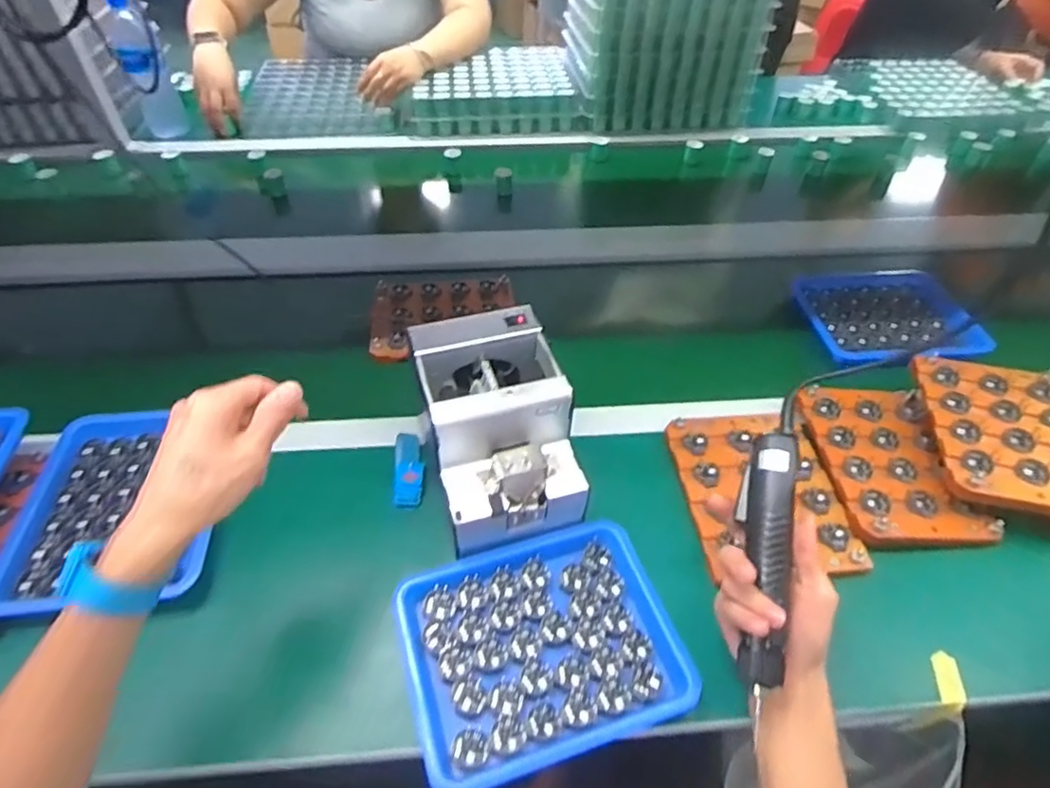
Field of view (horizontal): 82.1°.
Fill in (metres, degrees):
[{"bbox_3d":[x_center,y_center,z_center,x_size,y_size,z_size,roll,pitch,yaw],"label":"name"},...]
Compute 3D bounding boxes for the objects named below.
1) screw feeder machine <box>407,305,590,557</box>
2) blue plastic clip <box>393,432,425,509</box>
[{"bbox_3d":[-0.026,0.034,0.561,0.120,0.134,0.173,-13,48,-13],"label":"screw feeder machine"},{"bbox_3d":[-0.119,0.076,0.624,0.029,0.014,0.089,-3,46,-3],"label":"blue plastic clip"}]

